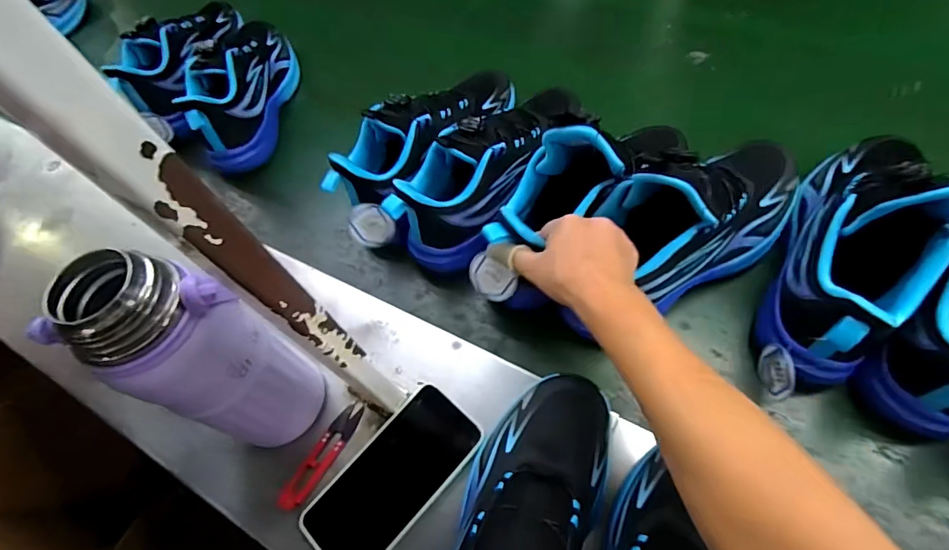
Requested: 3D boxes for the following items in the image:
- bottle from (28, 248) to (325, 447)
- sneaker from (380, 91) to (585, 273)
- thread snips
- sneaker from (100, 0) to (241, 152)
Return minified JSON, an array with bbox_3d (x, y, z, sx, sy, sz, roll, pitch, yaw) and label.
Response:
[{"bbox_3d":[-0.192,0.071,0.356,0.080,0.229,0.073,14,64,12],"label":"bottle"},{"bbox_3d":[0.028,-0.117,0.523,0.106,0.139,0.256,27,67,18],"label":"sneaker"},{"bbox_3d":[-0.136,0.162,0.429,0.023,0.006,0.101,25,67,17],"label":"thread snips"},{"bbox_3d":[-0.422,-0.328,0.693,0.091,0.118,0.273,3,62,6],"label":"sneaker"}]

